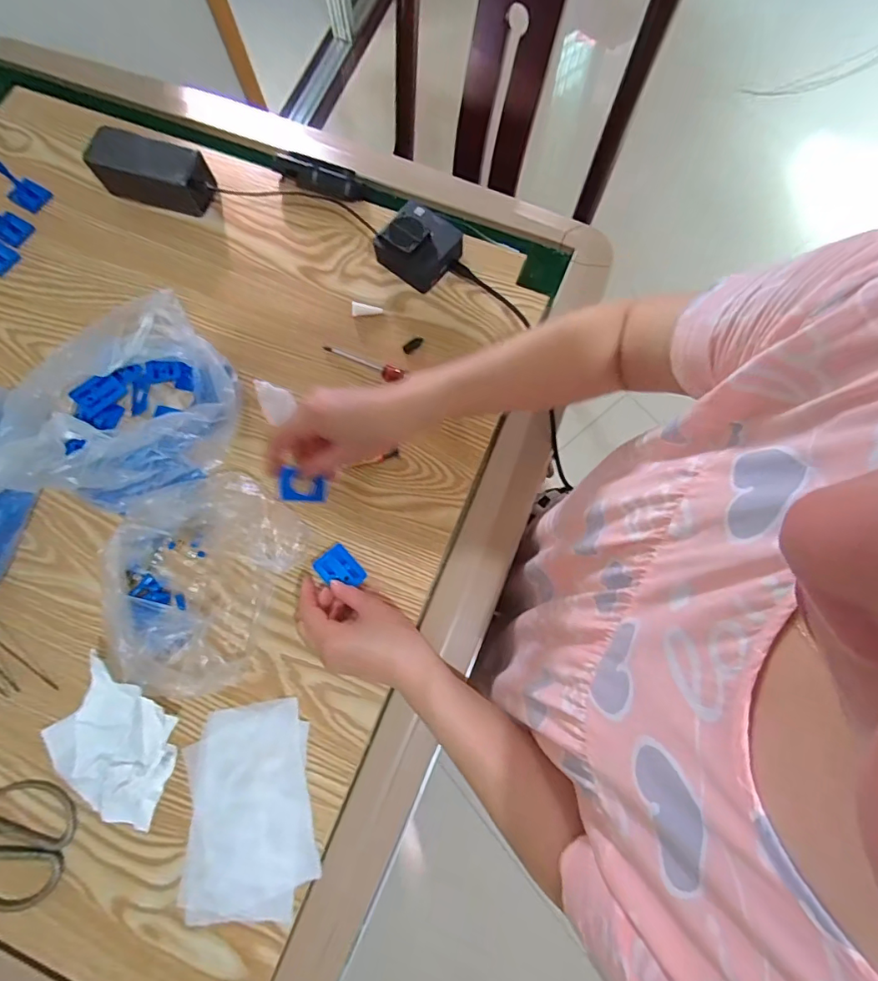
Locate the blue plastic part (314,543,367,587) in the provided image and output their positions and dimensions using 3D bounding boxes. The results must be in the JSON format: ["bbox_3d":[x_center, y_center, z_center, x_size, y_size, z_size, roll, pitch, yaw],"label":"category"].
[{"bbox_3d":[-0.097,0.075,0.466,0.034,0.010,0.051,-38,69,-18],"label":"blue plastic part"}]

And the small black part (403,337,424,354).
[{"bbox_3d":[-0.029,-0.160,0.531,0.025,0.004,0.012,-41,78,-8],"label":"small black part"}]

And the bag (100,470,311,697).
[{"bbox_3d":[-0.229,0.075,0.445,0.149,0.064,0.187,22,77,7],"label":"bag"}]

